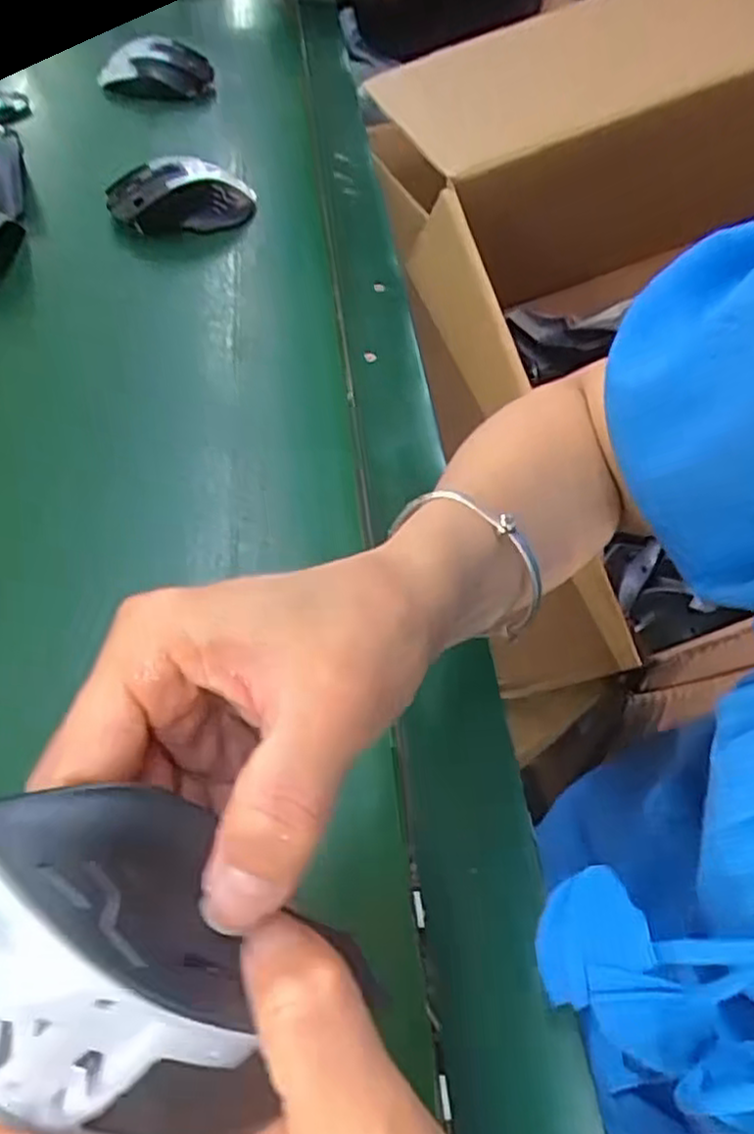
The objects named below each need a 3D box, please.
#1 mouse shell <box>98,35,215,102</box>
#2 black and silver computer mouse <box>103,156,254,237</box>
[{"bbox_3d":[-0.227,-0.508,0.766,0.110,0.058,0.051,-8,52,-12],"label":"mouse shell"},{"bbox_3d":[-0.156,-0.297,0.596,0.113,0.047,0.053,-9,52,-12],"label":"black and silver computer mouse"}]

